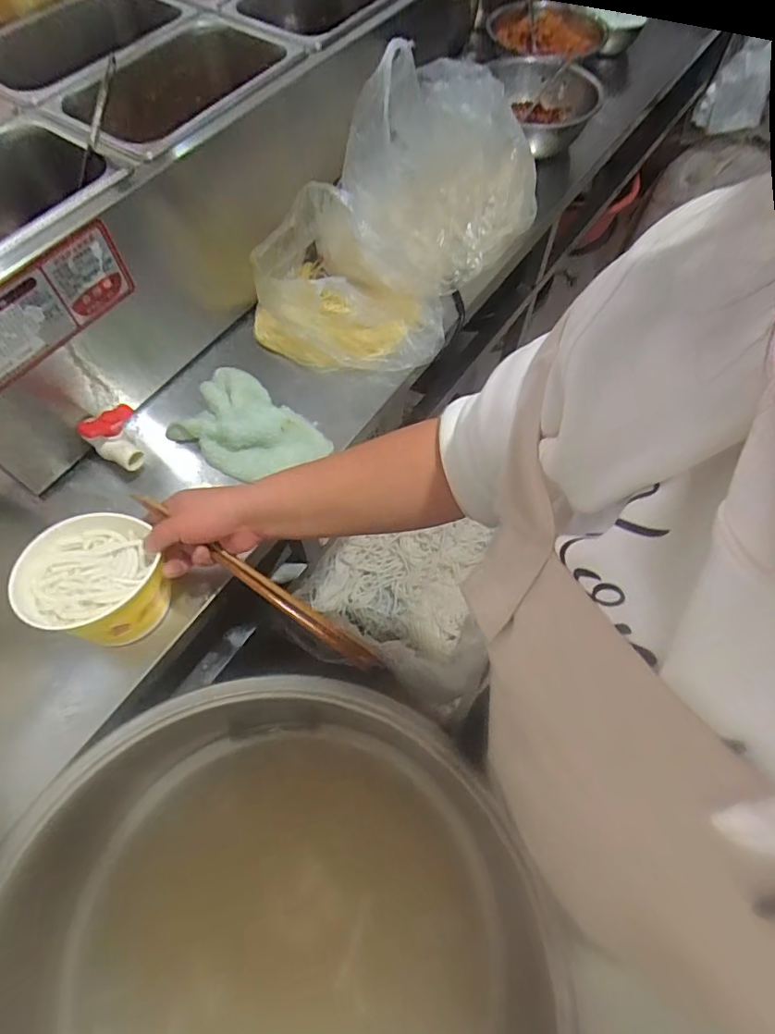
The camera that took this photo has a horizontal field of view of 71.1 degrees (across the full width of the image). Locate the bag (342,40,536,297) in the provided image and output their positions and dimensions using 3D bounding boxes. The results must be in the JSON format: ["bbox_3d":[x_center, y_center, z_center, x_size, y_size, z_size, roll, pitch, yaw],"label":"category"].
[{"bbox_3d":[0.078,-0.424,0.662,0.145,0.203,0.241,36,68,16],"label":"bag"}]

